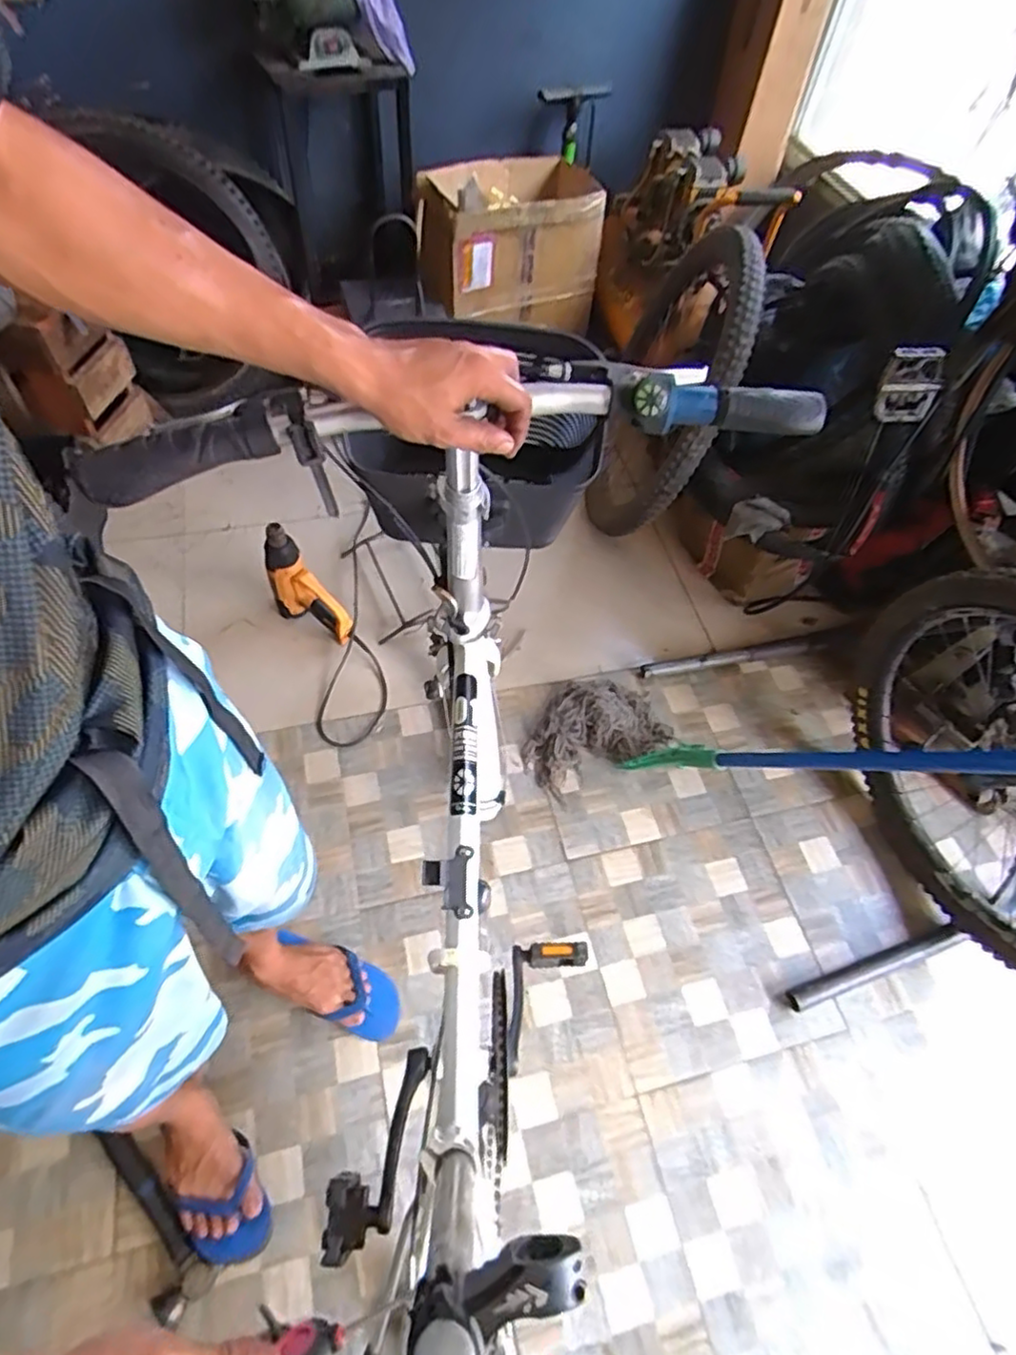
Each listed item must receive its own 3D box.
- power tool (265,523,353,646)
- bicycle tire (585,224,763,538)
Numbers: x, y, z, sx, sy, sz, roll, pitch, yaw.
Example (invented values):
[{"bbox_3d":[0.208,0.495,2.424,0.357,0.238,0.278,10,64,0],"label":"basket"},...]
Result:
[{"bbox_3d":[-0.426,-0.188,1.443,0.183,0.238,0.072,33,62,15],"label":"power tool"},{"bbox_3d":[0.344,-0.672,1.572,0.093,0.736,0.677,15,90,-12],"label":"bicycle tire"}]

